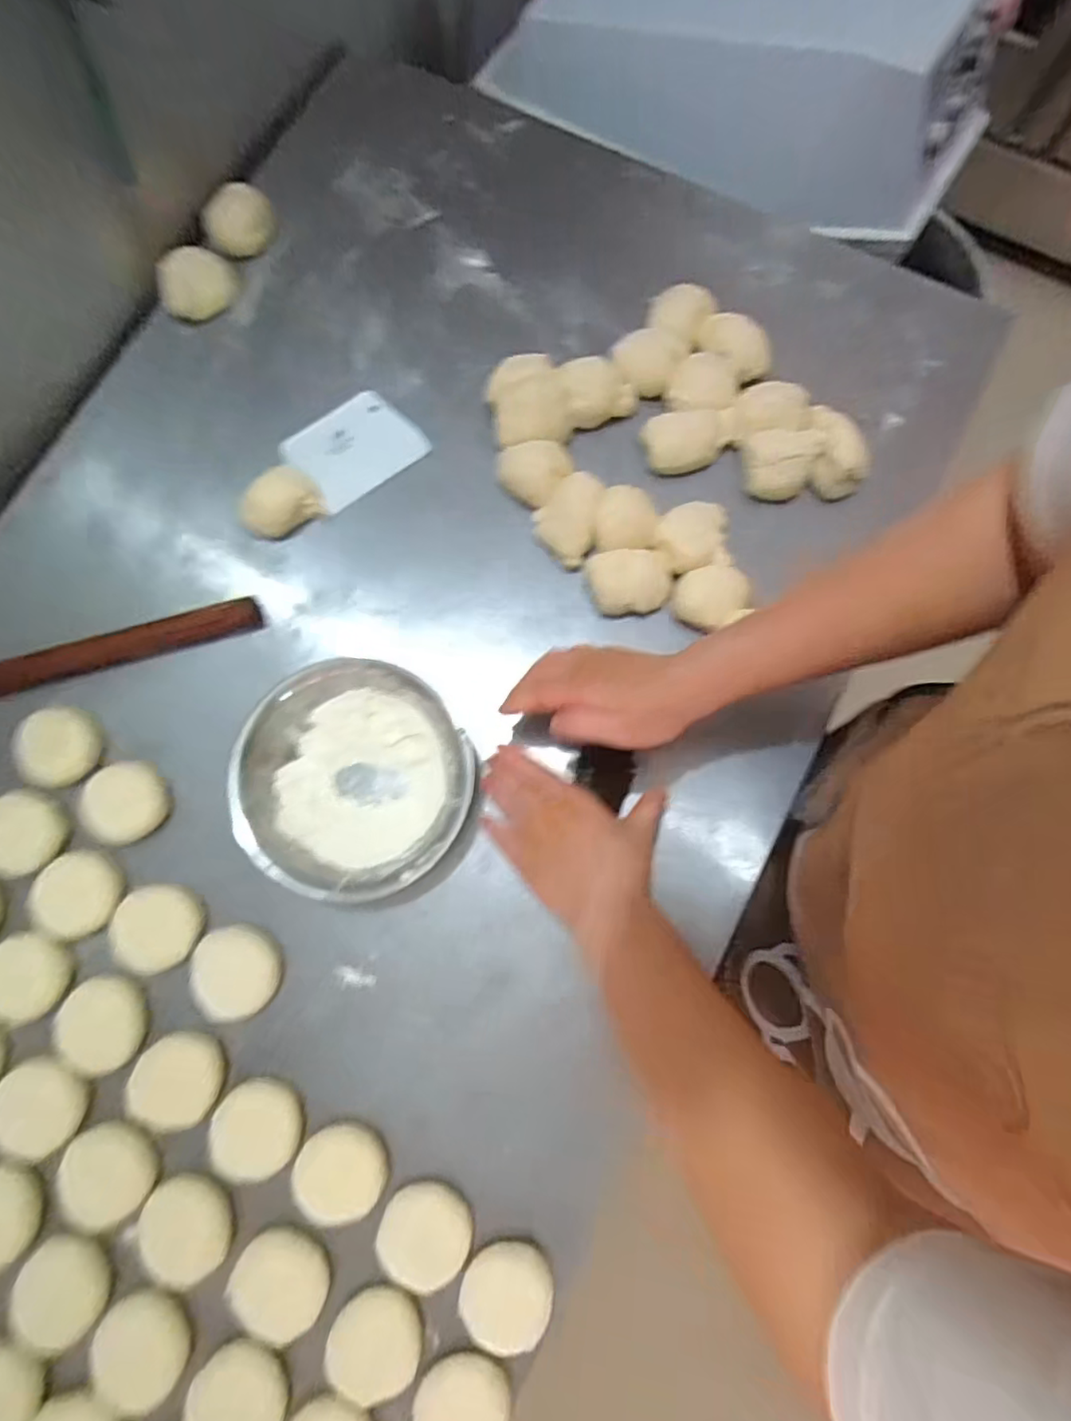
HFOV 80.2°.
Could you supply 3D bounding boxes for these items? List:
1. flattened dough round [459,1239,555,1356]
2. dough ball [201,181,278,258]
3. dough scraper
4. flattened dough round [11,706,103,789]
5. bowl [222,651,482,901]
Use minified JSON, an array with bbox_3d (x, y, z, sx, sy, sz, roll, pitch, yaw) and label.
[{"bbox_3d":[-0.022,0.434,0.471,0.064,0.022,0.064,0,79,1],"label":"flattened dough round"},{"bbox_3d":[-0.299,-0.493,0.644,0.070,0.035,0.053,-26,78,-4],"label":"dough ball"},{"bbox_3d":[-0.178,-0.258,0.624,0.115,0.011,0.090,-37,93,0],"label":"dough scraper"},{"bbox_3d":[-0.414,0.032,0.555,0.068,0.021,0.068,0,79,1],"label":"flattened dough round"},{"bbox_3d":[-0.150,0.057,0.540,0.189,0.048,0.185,0,78,1],"label":"bowl"}]

